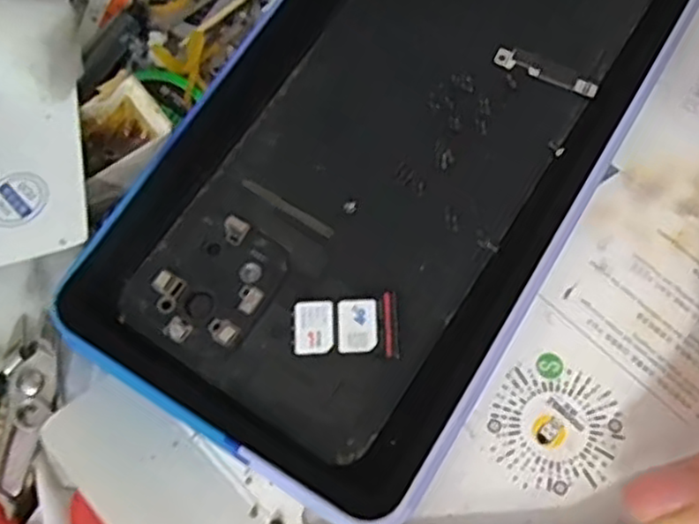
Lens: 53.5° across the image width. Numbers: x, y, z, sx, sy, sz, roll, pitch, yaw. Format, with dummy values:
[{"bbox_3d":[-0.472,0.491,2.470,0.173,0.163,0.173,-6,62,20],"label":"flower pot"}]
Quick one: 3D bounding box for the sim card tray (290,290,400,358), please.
[{"bbox_3d":[-0.001,0.015,0.165,0.025,0.004,0.015,-3,67,1],"label":"sim card tray"}]

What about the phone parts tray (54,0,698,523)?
[{"bbox_3d":[0.010,-0.041,0.184,0.112,0.019,0.185,29,72,14],"label":"phone parts tray"}]

